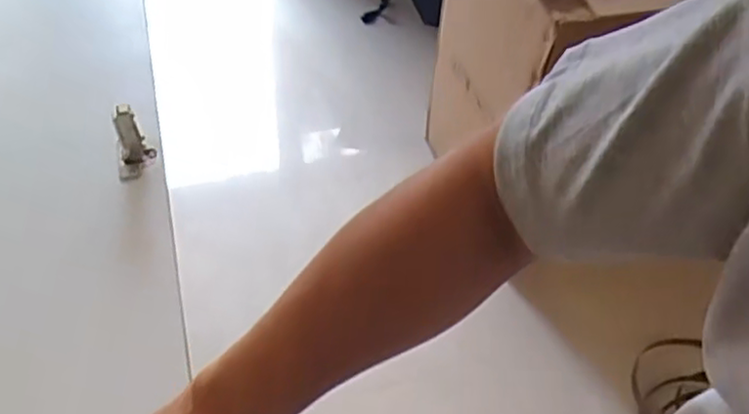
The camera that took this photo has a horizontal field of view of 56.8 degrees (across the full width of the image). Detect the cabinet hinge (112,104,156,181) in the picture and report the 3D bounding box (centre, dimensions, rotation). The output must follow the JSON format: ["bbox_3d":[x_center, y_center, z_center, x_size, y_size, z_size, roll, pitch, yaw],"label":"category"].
[{"bbox_3d":[-0.243,-0.065,0.689,0.037,0.073,0.031,-13,50,-14],"label":"cabinet hinge"}]

